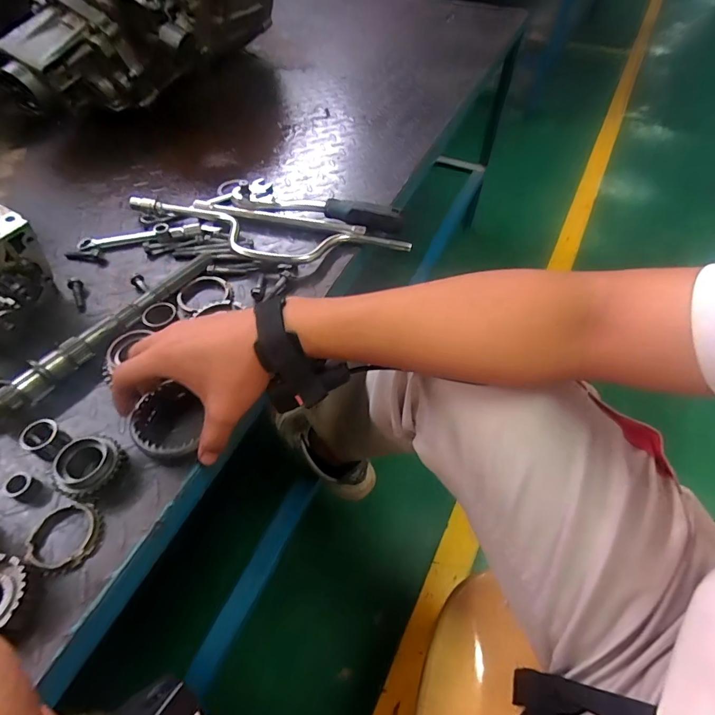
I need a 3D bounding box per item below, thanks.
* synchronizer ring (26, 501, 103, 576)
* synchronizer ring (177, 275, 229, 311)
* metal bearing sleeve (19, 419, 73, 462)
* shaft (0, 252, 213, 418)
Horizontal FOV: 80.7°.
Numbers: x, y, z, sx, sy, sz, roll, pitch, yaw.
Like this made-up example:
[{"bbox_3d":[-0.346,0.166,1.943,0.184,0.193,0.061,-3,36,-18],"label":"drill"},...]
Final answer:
[{"bbox_3d":[-0.236,0.146,0.340,0.055,0.006,0.053,0,53,0],"label":"synchronizer ring"},{"bbox_3d":[-0.187,-0.077,0.512,0.059,0.011,0.058,0,53,0],"label":"synchronizer ring"},{"bbox_3d":[-0.287,0.074,0.385,0.024,0.029,0.029,29,59,20],"label":"metal bearing sleeve"},{"bbox_3d":[-0.268,-0.037,0.466,0.030,0.031,0.283,24,57,17],"label":"shaft"}]

